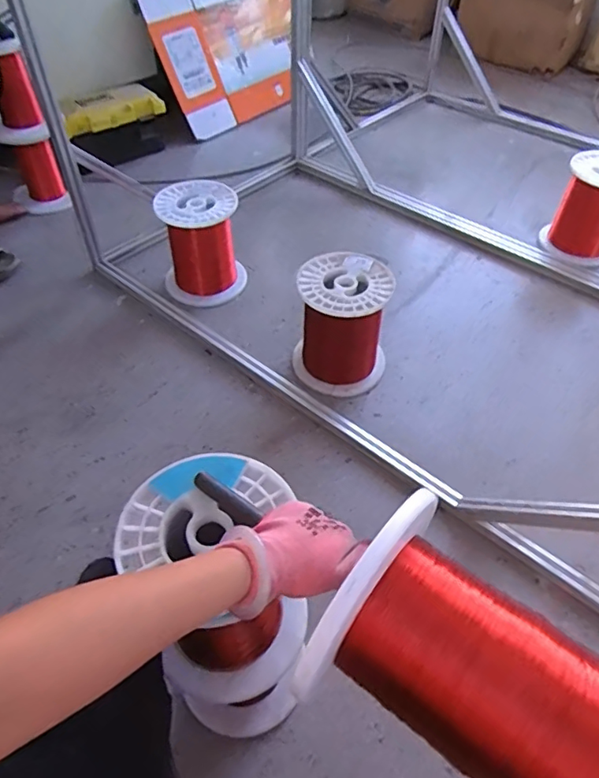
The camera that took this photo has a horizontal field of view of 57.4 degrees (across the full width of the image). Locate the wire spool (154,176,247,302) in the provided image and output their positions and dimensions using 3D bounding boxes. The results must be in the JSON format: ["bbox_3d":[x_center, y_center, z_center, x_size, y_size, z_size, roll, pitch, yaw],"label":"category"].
[{"bbox_3d":[-0.252,-0.369,1.388,0.208,0.236,0.191,-9,51,-8],"label":"wire spool"}]

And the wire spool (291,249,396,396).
[{"bbox_3d":[0.092,-0.140,1.191,0.197,0.231,0.207,6,50,5],"label":"wire spool"}]

